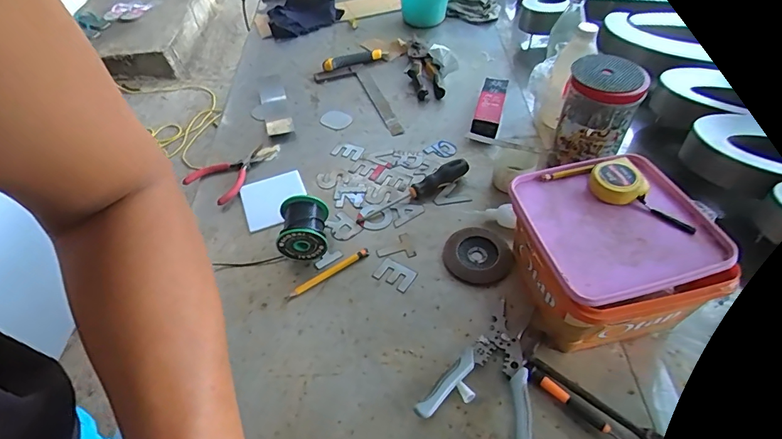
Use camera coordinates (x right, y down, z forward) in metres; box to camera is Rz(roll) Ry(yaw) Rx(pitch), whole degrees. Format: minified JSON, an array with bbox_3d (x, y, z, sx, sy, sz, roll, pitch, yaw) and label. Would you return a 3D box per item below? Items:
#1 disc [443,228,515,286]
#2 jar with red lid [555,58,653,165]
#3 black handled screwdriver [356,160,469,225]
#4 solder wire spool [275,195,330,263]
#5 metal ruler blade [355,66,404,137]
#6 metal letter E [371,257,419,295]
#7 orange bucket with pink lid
[{"bbox_3d":[0.124,0.051,0.635,0.091,0.008,0.094,-1,50,1],"label":"disc"},{"bbox_3d":[0.313,-0.166,0.677,0.108,0.139,0.100,-1,50,1],"label":"jar with red lid"},{"bbox_3d":[0.038,-0.044,0.704,0.201,0.029,0.029,-24,53,-18],"label":"black handled screwdriver"},{"bbox_3d":[-0.126,0.012,0.643,0.067,0.069,0.076,-4,50,-2],"label":"solder wire spool"},{"bbox_3d":[-0.025,-0.238,0.884,0.027,0.008,0.224,-18,53,-11],"label":"metal ruler blade"},{"bbox_3d":[0.005,0.078,0.623,0.053,0.004,0.038,25,55,21],"label":"metal letter E"},{"bbox_3d":[0.257,0.044,0.545,0.187,0.142,0.193,-11,50,-8],"label":"orange bucket with pink lid"}]

